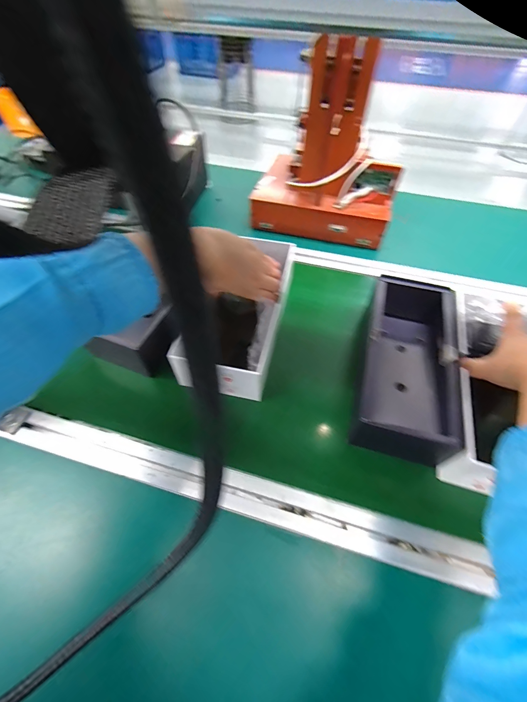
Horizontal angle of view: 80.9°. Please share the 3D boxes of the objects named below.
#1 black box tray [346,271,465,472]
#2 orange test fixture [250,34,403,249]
[{"bbox_3d":[0.200,0.011,0.430,0.102,0.069,0.251,12,55,10],"label":"black box tray"},{"bbox_3d":[0.116,-0.363,0.562,0.261,0.277,0.120,11,55,10],"label":"orange test fixture"}]

